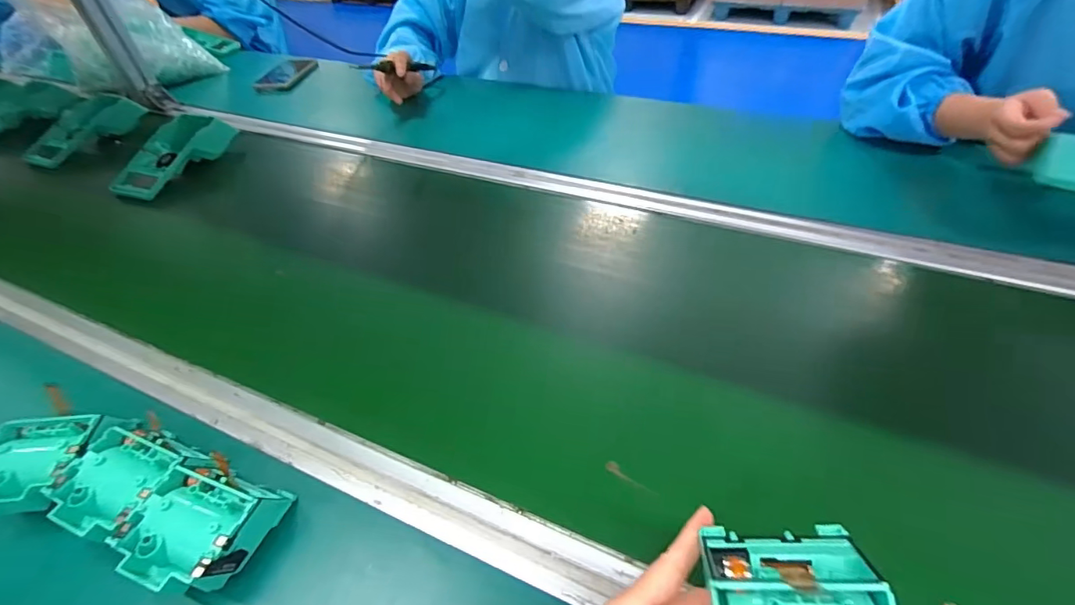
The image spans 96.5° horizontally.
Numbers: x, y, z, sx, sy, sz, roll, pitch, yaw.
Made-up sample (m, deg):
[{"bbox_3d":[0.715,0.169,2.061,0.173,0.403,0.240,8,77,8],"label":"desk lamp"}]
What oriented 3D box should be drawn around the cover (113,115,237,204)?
[{"bbox_3d":[-0.562,-0.227,0.730,0.110,0.039,0.175,8,47,11],"label":"cover"}]

